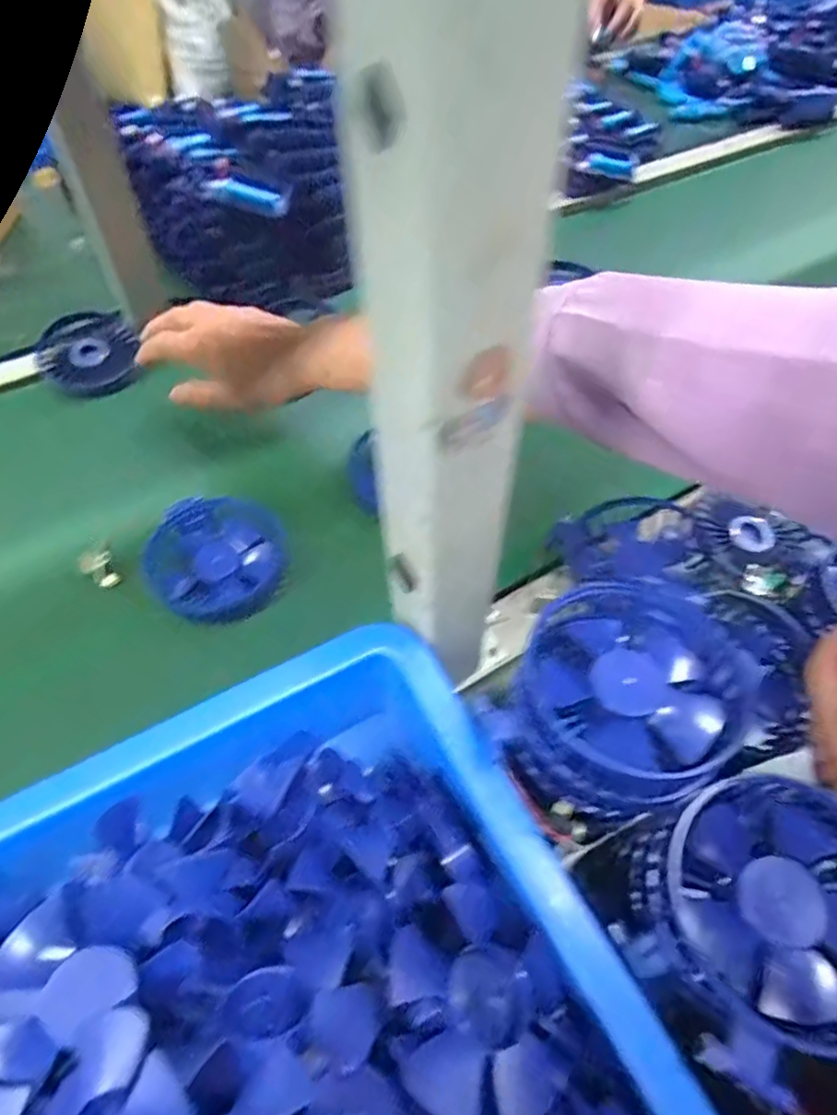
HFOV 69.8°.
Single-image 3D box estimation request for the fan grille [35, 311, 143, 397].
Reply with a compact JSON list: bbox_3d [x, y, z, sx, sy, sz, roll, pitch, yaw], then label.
[{"bbox_3d":[-0.297,-0.184,0.541,0.081,0.036,0.070,-29,60,-20],"label":"fan grille"}]

